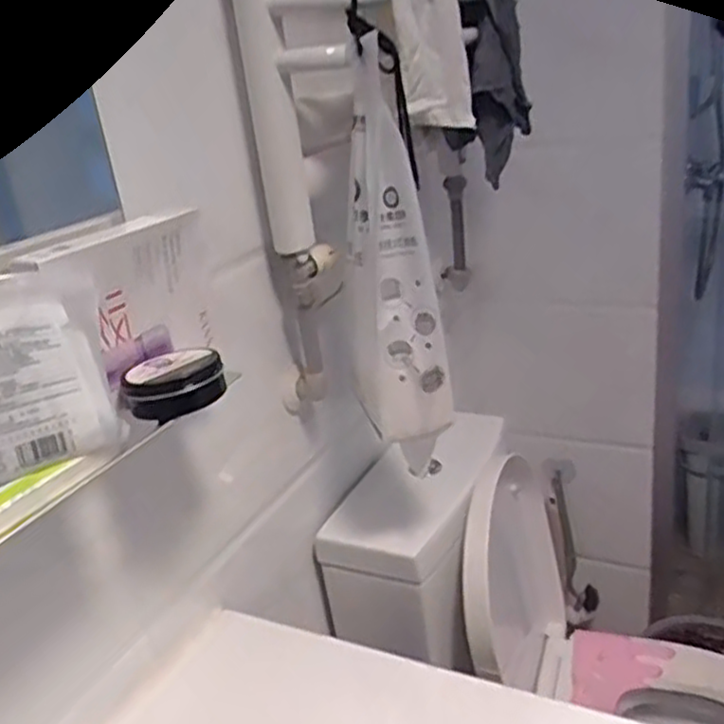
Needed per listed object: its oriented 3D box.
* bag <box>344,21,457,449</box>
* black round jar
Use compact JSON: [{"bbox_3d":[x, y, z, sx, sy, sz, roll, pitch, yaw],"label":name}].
[{"bbox_3d":[0.025,-0.116,0.810,0.105,0.389,0.129,-8,22,0],"label":"bag"},{"bbox_3d":[-0.165,0.014,0.631,0.077,0.039,0.082,-7,22,3],"label":"black round jar"}]

